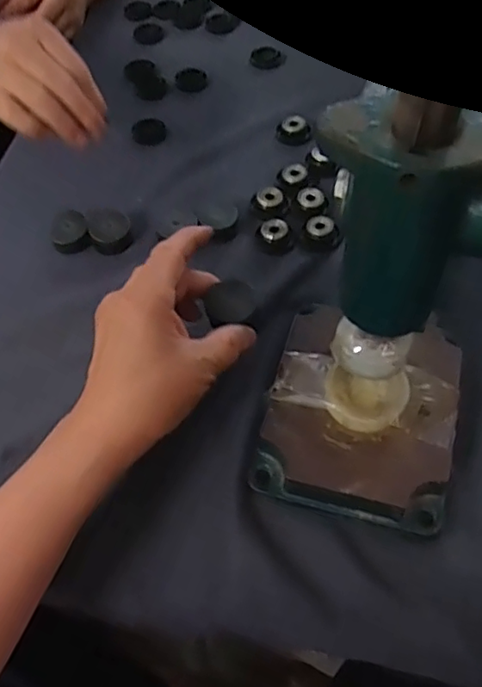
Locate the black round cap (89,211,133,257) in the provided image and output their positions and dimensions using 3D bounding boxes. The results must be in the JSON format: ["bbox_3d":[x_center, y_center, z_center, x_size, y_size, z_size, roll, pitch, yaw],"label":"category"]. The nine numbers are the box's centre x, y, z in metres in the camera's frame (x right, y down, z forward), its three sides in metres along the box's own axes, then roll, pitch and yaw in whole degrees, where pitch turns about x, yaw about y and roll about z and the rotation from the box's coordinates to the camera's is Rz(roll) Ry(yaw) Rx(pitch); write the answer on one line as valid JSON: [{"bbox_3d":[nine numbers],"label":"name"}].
[{"bbox_3d":[-0.103,-0.087,0.482,0.032,0.016,0.035,-1,55,2],"label":"black round cap"}]

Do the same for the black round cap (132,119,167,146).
[{"bbox_3d":[-0.087,-0.201,0.569,0.031,0.004,0.036,-5,55,-1],"label":"black round cap"}]

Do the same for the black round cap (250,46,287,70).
[{"bbox_3d":[0.028,-0.299,0.631,0.037,0.004,0.037,-1,55,2],"label":"black round cap"}]

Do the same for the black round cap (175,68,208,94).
[{"bbox_3d":[-0.051,-0.270,0.617,0.032,0.004,0.042,-5,55,-1],"label":"black round cap"}]

